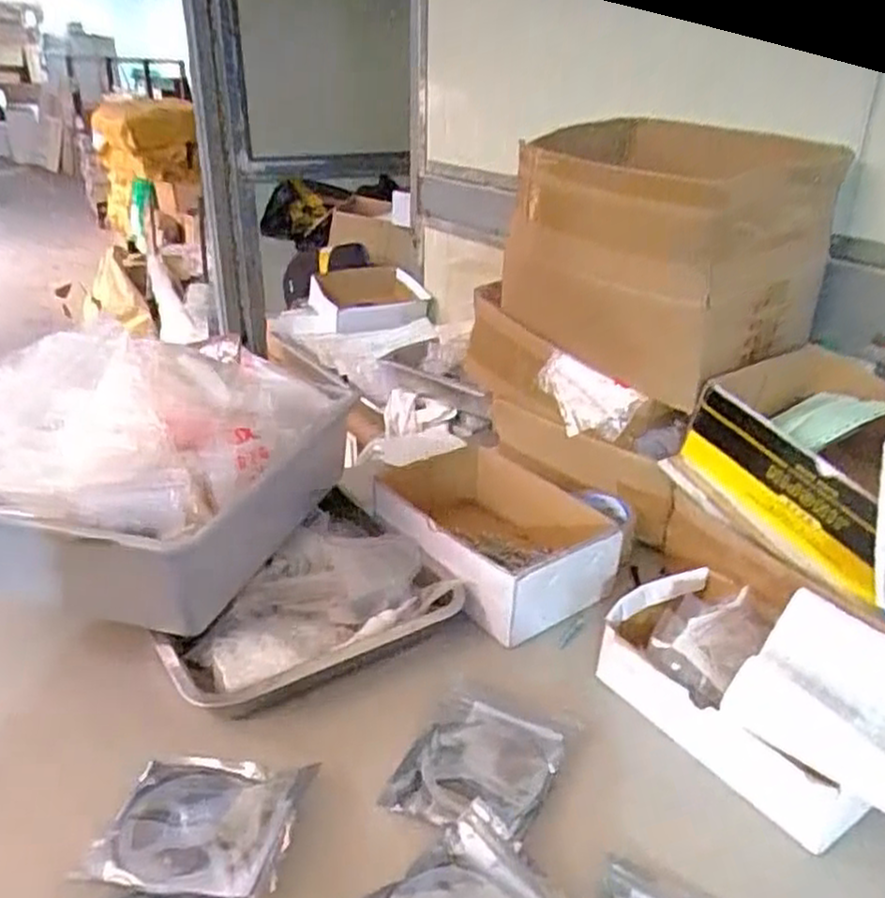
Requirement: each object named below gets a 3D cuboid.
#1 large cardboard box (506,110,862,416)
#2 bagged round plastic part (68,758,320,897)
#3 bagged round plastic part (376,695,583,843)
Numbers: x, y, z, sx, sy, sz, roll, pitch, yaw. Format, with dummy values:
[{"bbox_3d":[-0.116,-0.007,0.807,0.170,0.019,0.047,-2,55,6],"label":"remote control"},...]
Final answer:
[{"bbox_3d":[0.249,-0.237,0.916,0.231,0.240,0.330,-18,32,-33],"label":"large cardboard box"},{"bbox_3d":[-0.179,0.275,0.561,0.137,0.009,0.114,7,27,8],"label":"bagged round plastic part"},{"bbox_3d":[0.034,0.258,0.629,0.114,0.020,0.141,14,29,22],"label":"bagged round plastic part"}]

